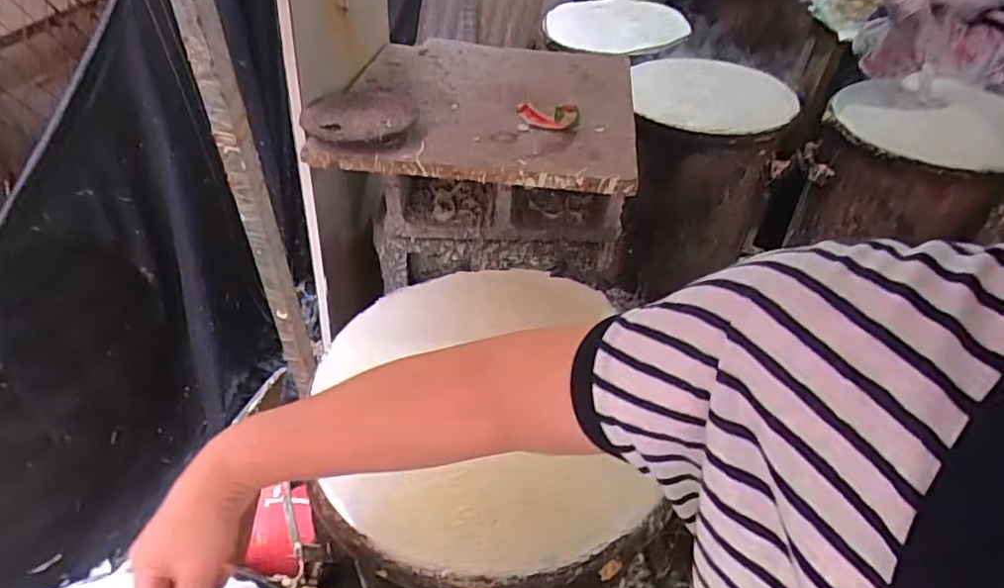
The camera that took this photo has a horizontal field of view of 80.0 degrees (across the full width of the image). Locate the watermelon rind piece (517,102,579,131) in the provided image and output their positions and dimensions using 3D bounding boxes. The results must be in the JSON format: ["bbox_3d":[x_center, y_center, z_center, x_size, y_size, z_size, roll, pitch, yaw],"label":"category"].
[{"bbox_3d":[0.062,-0.242,0.805,0.083,0.036,0.019,12,43,11],"label":"watermelon rind piece"}]

